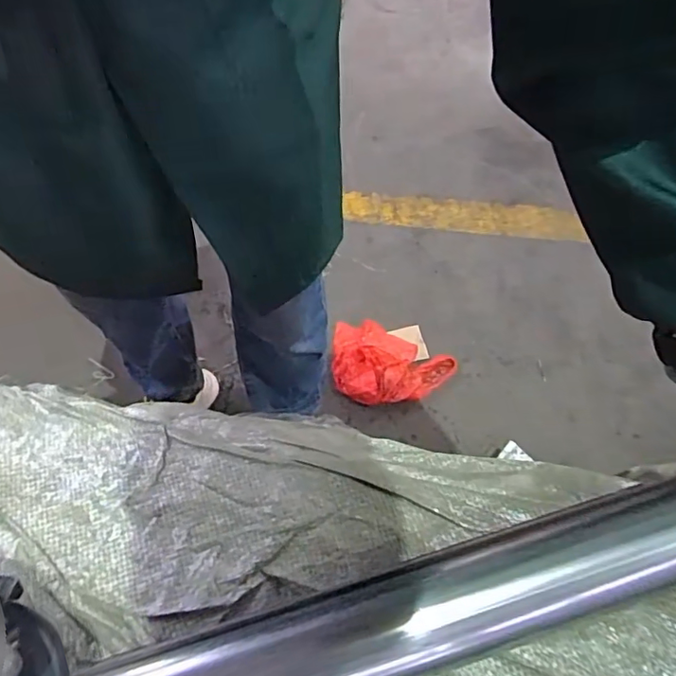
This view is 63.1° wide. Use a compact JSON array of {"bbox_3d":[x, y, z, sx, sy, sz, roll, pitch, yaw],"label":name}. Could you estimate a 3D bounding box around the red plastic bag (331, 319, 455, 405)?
[{"bbox_3d":[0.088,0.059,1.103,0.260,0.068,0.165,21,61,15],"label":"red plastic bag"}]

